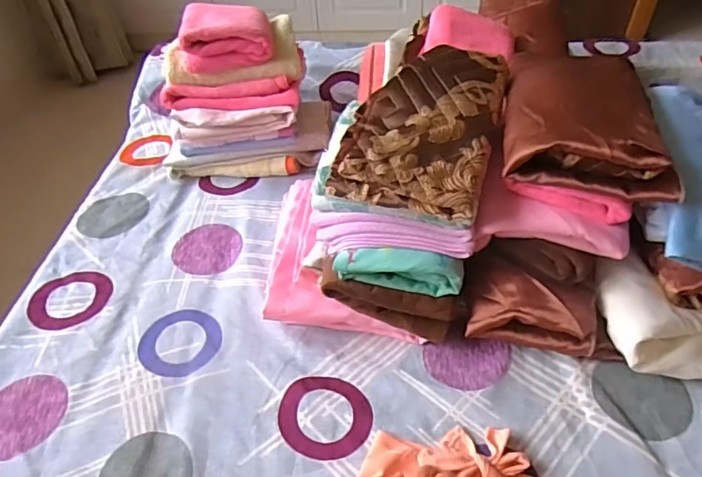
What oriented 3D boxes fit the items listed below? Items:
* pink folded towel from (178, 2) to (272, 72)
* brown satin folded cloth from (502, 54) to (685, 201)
[{"bbox_3d":[-0.175,-0.295,0.743,0.123,0.051,0.135,-8,46,-4],"label":"pink folded towel"},{"bbox_3d":[0.234,-0.132,0.534,0.147,0.044,0.209,6,47,10],"label":"brown satin folded cloth"}]

